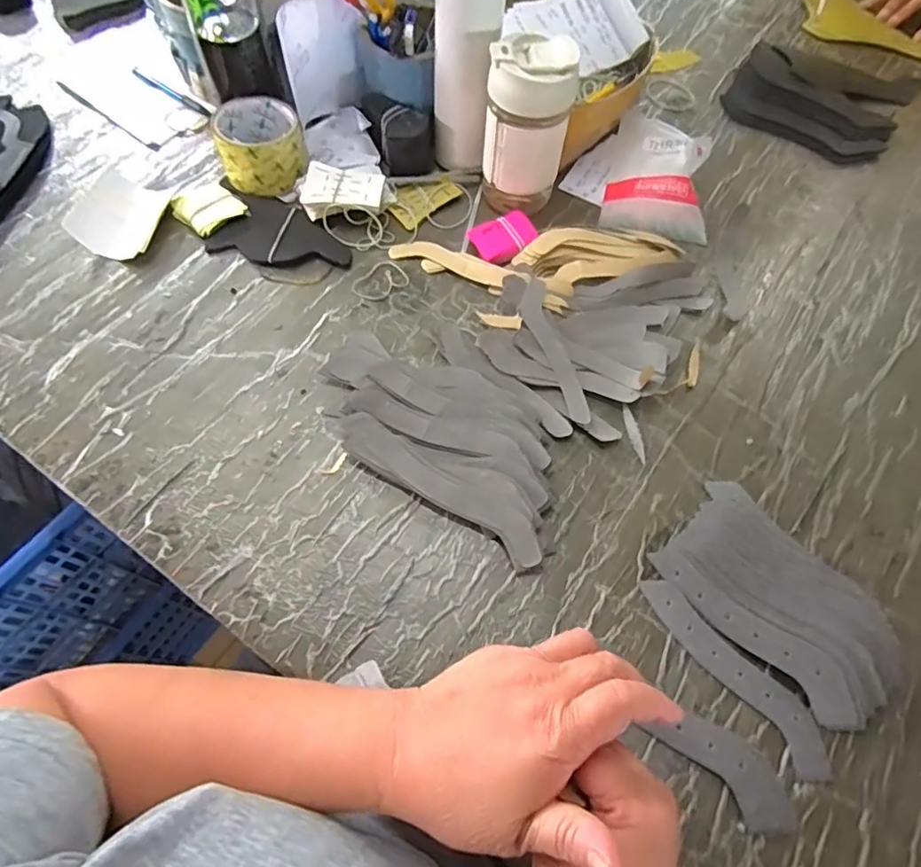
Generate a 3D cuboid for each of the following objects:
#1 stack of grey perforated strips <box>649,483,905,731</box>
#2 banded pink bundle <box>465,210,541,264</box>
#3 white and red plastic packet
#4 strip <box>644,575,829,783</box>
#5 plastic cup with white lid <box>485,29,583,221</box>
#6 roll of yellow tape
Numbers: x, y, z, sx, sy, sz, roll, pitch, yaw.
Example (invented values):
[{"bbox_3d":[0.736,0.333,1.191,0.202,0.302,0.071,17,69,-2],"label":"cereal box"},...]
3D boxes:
[{"bbox_3d":[0.251,0.125,0.431,0.107,0.033,0.174,-40,73,-18],"label":"stack of grey perforated strips"},{"bbox_3d":[0.049,-0.208,0.599,0.069,0.015,0.051,-31,71,-15],"label":"banded pink bundle"},{"bbox_3d":[0.234,-0.298,0.636,0.115,0.040,0.179,17,66,5],"label":"white and red plastic packet"},{"bbox_3d":[0.206,0.175,0.419,0.038,0.006,0.165,-33,71,-16],"label":"strip"},{"bbox_3d":[0.066,-0.305,0.569,0.080,0.151,0.068,8,65,1],"label":"plastic cup with white lid"},{"bbox_3d":[-0.217,-0.315,0.613,0.088,0.057,0.093,1,65,-2],"label":"roll of yellow tape"}]

